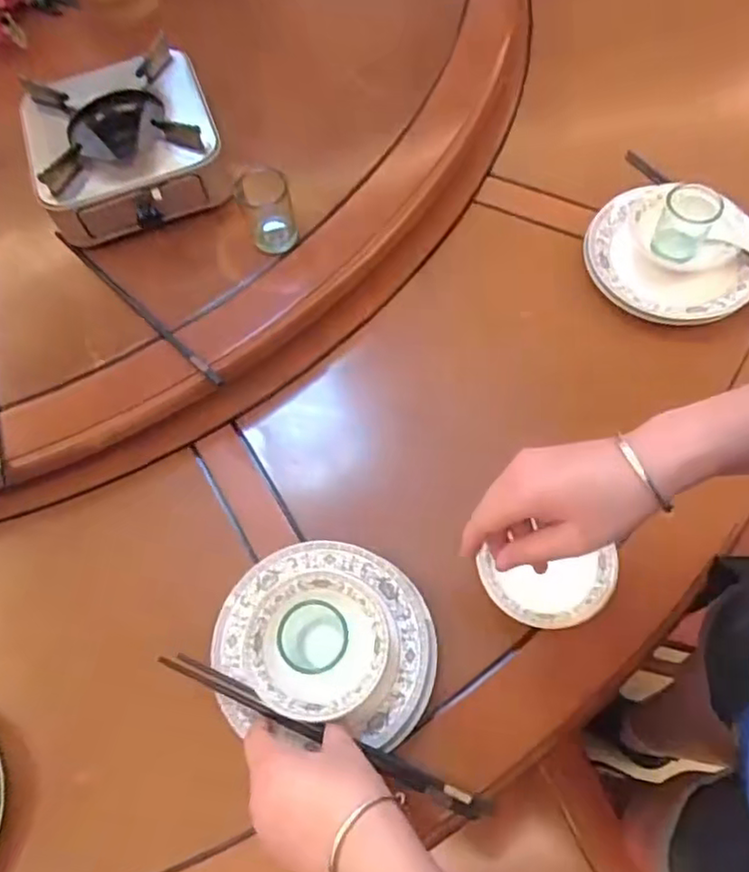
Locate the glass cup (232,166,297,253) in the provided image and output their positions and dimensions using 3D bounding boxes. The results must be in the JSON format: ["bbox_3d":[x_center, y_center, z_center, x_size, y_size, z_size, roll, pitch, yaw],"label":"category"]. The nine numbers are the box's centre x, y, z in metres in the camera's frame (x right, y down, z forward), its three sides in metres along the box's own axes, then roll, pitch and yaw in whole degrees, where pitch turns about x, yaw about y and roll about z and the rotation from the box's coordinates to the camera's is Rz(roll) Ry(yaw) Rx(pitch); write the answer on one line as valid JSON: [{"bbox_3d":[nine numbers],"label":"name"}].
[{"bbox_3d":[-0.105,-0.218,0.634,0.052,0.070,0.051,-14,66,-7],"label":"glass cup"}]

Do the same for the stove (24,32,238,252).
[{"bbox_3d":[-0.244,-0.287,0.653,0.176,0.074,0.168,-19,66,-9],"label":"stove"}]

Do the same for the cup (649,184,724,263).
[{"bbox_3d":[0.310,-0.212,0.657,0.049,0.062,0.053,0,65,0],"label":"cup"}]

